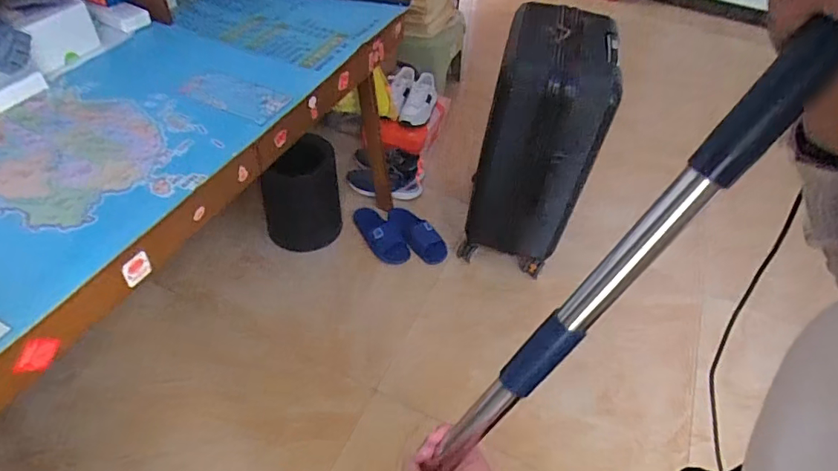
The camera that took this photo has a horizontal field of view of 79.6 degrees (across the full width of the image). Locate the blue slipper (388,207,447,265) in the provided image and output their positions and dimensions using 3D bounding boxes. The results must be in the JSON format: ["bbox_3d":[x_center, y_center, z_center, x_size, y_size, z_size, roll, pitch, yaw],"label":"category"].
[{"bbox_3d":[-0.007,-0.011,1.705,0.114,0.065,0.259,-34,71,-30],"label":"blue slipper"}]

